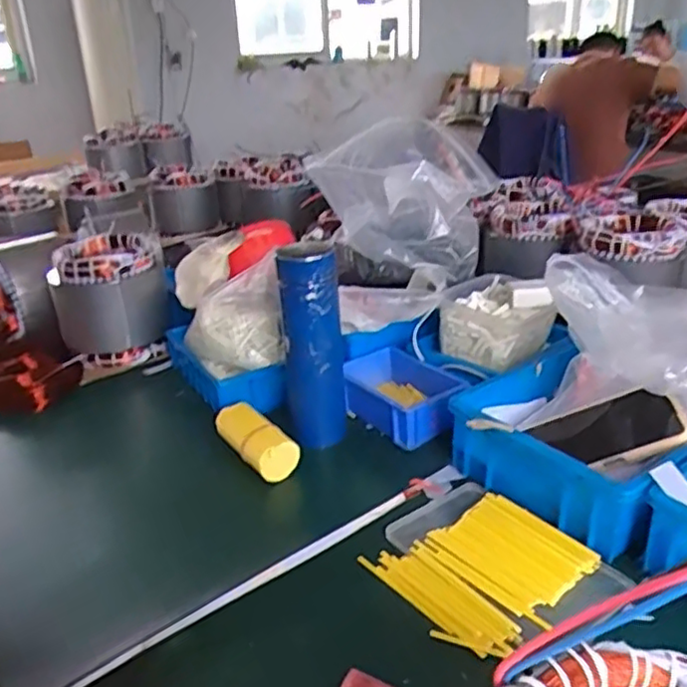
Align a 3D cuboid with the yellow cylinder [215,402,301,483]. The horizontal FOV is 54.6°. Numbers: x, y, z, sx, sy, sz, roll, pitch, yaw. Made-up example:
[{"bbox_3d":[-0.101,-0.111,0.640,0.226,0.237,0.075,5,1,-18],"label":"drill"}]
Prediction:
[{"bbox_3d":[-0.096,0.104,0.719,0.051,0.045,0.119,-16,27,-27],"label":"yellow cylinder"}]

